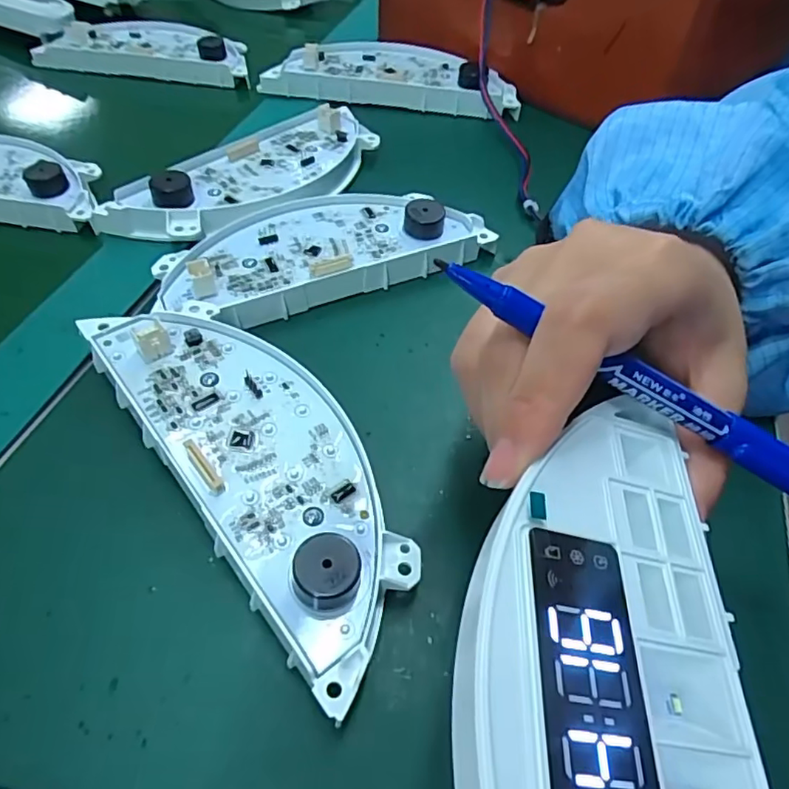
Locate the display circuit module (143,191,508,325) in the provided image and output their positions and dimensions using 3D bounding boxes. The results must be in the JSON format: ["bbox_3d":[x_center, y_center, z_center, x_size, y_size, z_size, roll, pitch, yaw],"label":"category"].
[{"bbox_3d":[-0.037,-0.078,0.301,0.165,0.026,0.065,-18,53,-18],"label":"display circuit module"}]

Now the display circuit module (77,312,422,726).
[{"bbox_3d":[-0.051,0.023,0.218,0.061,0.026,0.168,-31,57,-27],"label":"display circuit module"}]

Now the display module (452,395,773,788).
[{"bbox_3d":[0.044,0.068,0.121,0.067,0.022,0.153,17,51,-18],"label":"display module"}]

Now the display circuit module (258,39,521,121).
[{"bbox_3d":[0.000,-0.233,0.429,0.179,0.030,0.063,9,48,5],"label":"display circuit module"}]

